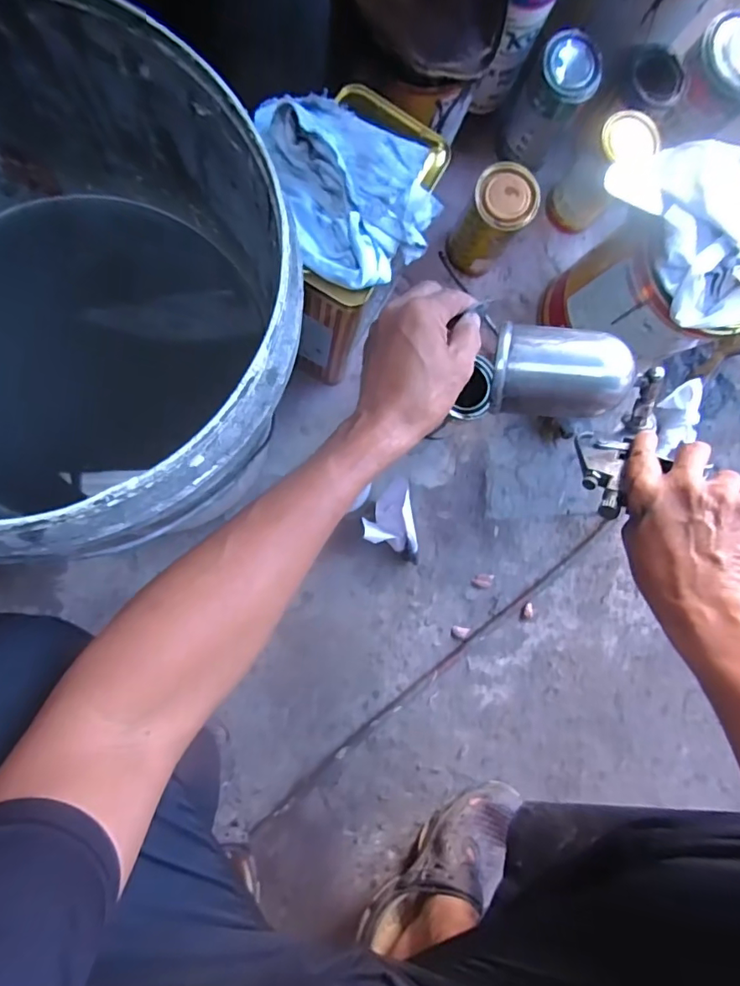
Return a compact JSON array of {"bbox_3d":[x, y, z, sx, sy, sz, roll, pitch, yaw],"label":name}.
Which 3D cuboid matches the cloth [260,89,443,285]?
[{"bbox_3d":[-0.013,-0.240,0.406,0.134,0.062,0.146,-20,91,-9],"label":"cloth"}]

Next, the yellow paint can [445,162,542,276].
[{"bbox_3d":[0.144,-0.329,0.629,0.068,0.142,0.065,0,88,-9],"label":"yellow paint can"}]

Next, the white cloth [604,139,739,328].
[{"bbox_3d":[0.351,-0.260,0.487,0.216,0.052,0.183,-12,90,-9],"label":"white cloth"}]

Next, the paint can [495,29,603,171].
[{"bbox_3d":[0.221,-0.478,0.629,0.067,0.135,0.066,0,88,-9],"label":"paint can"}]

